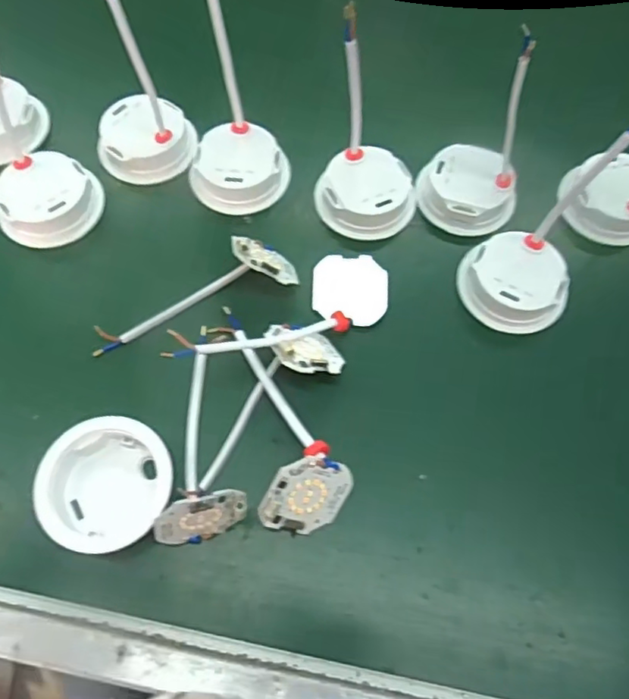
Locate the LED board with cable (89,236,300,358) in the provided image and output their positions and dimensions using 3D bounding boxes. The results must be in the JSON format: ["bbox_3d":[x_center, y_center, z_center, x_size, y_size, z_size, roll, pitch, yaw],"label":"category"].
[{"bbox_3d":[-0.080,-0.042,0.380,0.138,0.034,0.043,-19,67,-6],"label":"LED board with cable"}]

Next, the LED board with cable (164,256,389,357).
[{"bbox_3d":[-0.018,-0.019,0.362,0.150,0.029,0.050,-27,68,-33],"label":"LED board with cable"}]

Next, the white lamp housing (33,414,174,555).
[{"bbox_3d":[-0.117,0.075,0.334,0.071,0.023,0.068,0,64,-1],"label":"white lamp housing"}]

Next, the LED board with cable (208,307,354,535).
[{"bbox_3d":[-0.035,0.035,0.341,0.055,0.045,0.147,-32,69,-12],"label":"LED board with cable"}]

